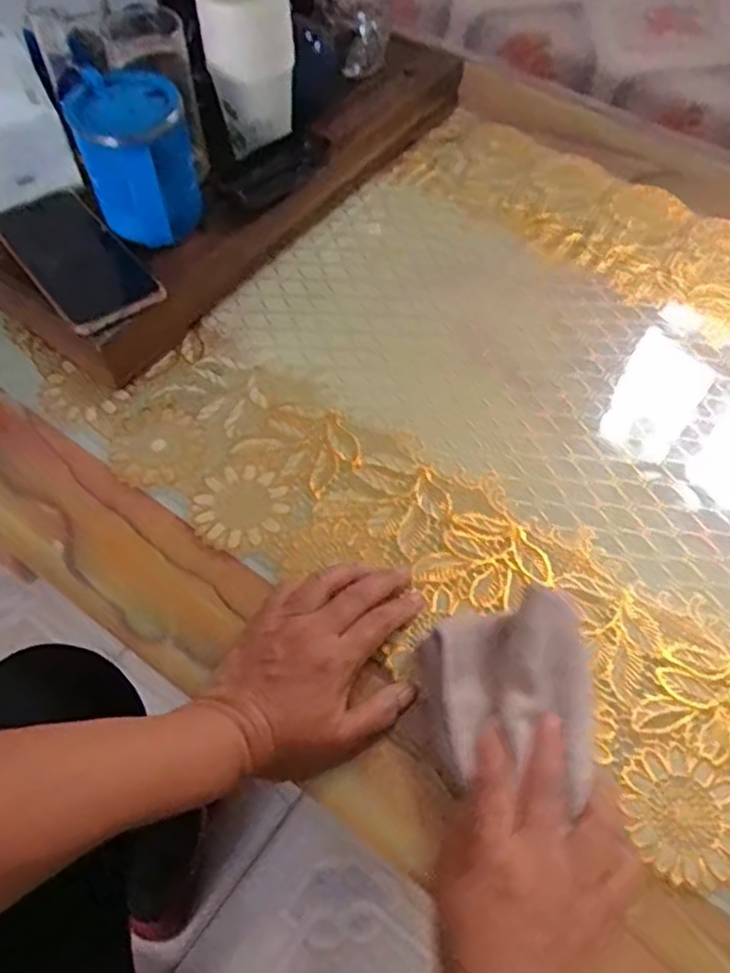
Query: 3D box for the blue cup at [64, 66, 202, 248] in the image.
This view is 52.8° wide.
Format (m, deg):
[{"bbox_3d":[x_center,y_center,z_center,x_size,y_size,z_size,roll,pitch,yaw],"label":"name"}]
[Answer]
[{"bbox_3d":[-0.186,-0.268,0.598,0.087,0.091,0.122,-22,61,-14],"label":"blue cup"}]

